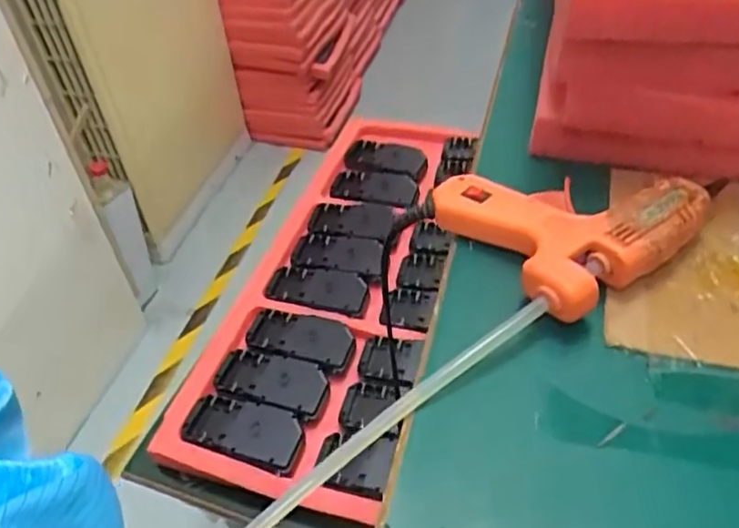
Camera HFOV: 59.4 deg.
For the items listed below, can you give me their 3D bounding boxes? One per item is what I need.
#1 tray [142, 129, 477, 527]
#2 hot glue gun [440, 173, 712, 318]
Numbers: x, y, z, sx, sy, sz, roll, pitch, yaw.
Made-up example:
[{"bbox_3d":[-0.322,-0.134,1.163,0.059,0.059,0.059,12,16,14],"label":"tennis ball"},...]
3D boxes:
[{"bbox_3d":[-0.022,0.001,0.770,0.251,0.038,0.591,7,44,15],"label":"tray"},{"bbox_3d":[0.106,-0.025,0.348,0.105,0.031,0.110,-25,47,-19],"label":"hot glue gun"}]

